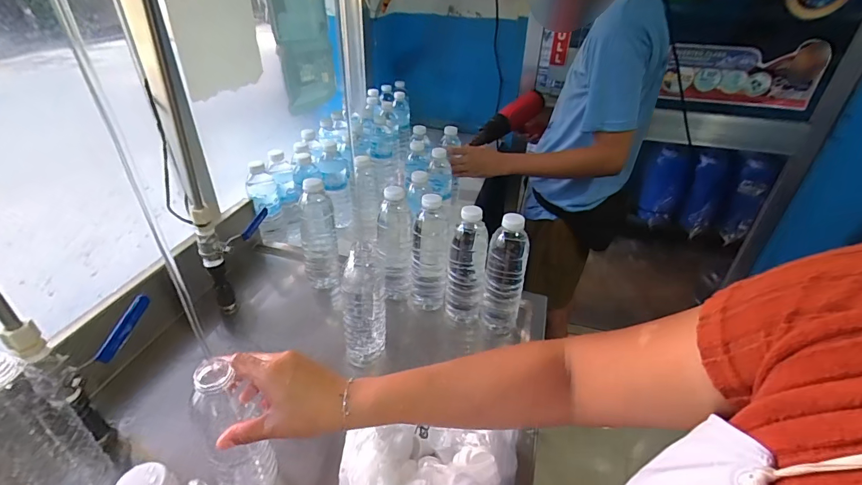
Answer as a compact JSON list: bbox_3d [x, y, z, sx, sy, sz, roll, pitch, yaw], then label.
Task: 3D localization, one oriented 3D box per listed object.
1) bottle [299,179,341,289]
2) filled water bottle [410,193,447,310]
[{"bbox_3d":[-0.194,-0.013,0.725,0.057,0.198,0.053,-5,35,-10],"label":"bottle"},{"bbox_3d":[-0.003,0.022,0.698,0.058,0.209,0.051,2,35,0],"label":"filled water bottle"}]

